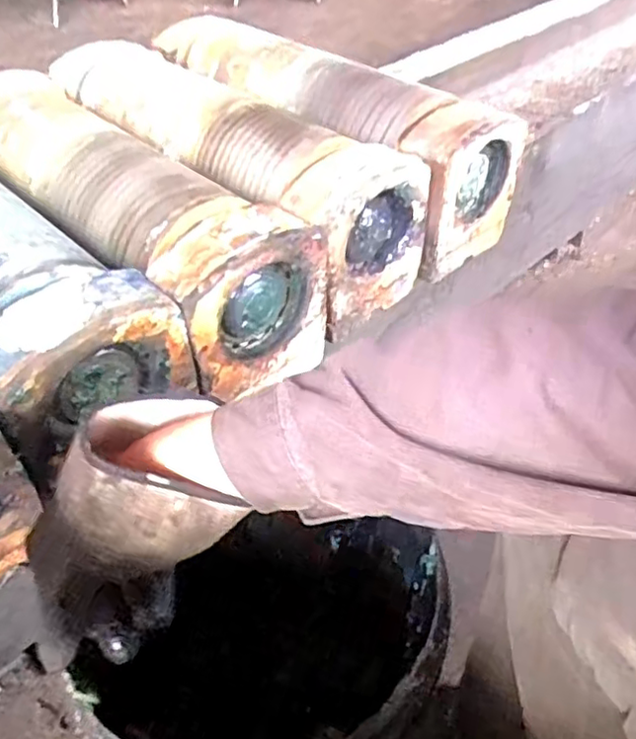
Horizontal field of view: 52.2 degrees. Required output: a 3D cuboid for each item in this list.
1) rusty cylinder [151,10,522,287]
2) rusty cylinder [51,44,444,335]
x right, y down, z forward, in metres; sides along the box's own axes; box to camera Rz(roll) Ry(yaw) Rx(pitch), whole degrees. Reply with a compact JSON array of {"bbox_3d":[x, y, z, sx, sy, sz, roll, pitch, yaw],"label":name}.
[{"bbox_3d":[0.008,-0.330,0.913,0.516,0.190,0.170,30,52,29],"label":"rusty cylinder"},{"bbox_3d":[-0.128,-0.270,0.847,0.180,0.178,0.564,-33,52,-29],"label":"rusty cylinder"}]

